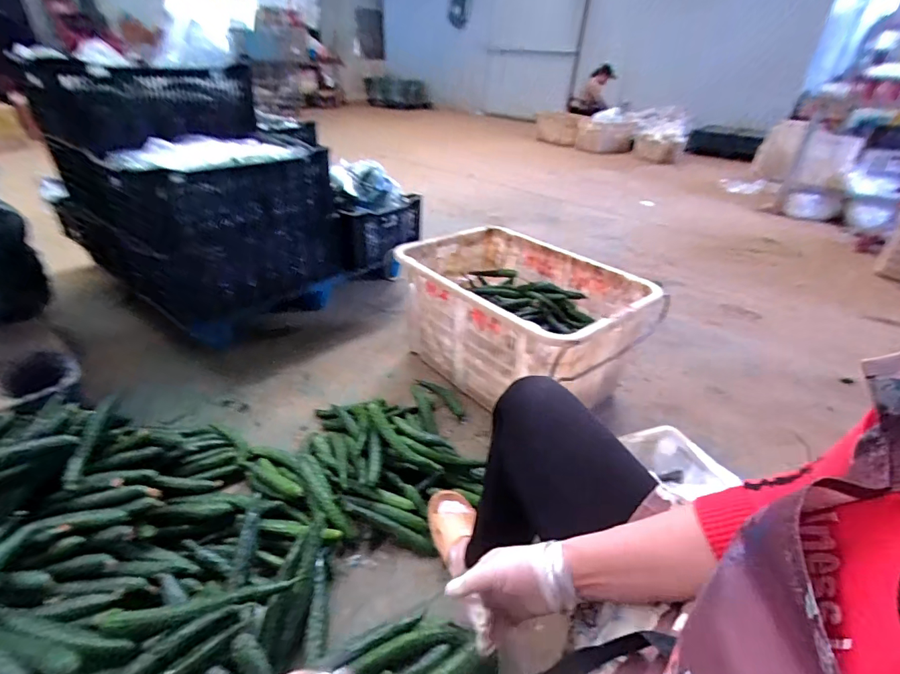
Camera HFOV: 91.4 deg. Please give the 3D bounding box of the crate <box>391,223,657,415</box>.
[{"bbox_3d":[0.188,-0.048,1.328,0.453,0.360,0.689,-24,41,-37],"label":"crate"}]

